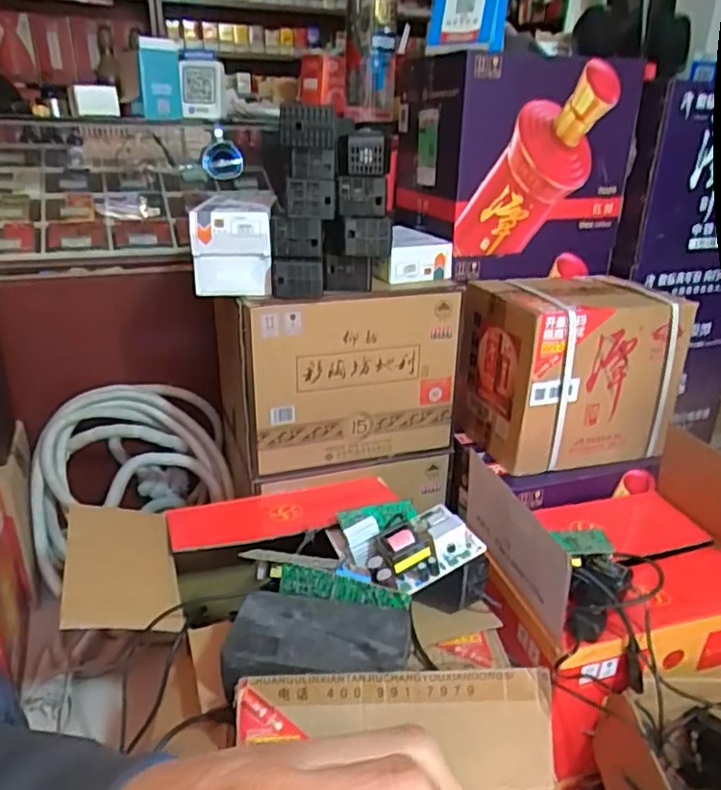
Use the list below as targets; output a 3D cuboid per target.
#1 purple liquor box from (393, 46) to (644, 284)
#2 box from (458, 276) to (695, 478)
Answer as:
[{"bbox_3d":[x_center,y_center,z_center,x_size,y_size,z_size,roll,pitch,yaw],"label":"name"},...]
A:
[{"bbox_3d":[0.286,-0.441,1.216,0.373,0.362,0.260,-6,25,-15],"label":"purple liquor box"},{"bbox_3d":[0.369,-0.049,1.138,0.321,0.278,0.229,-6,25,-17],"label":"box"}]

